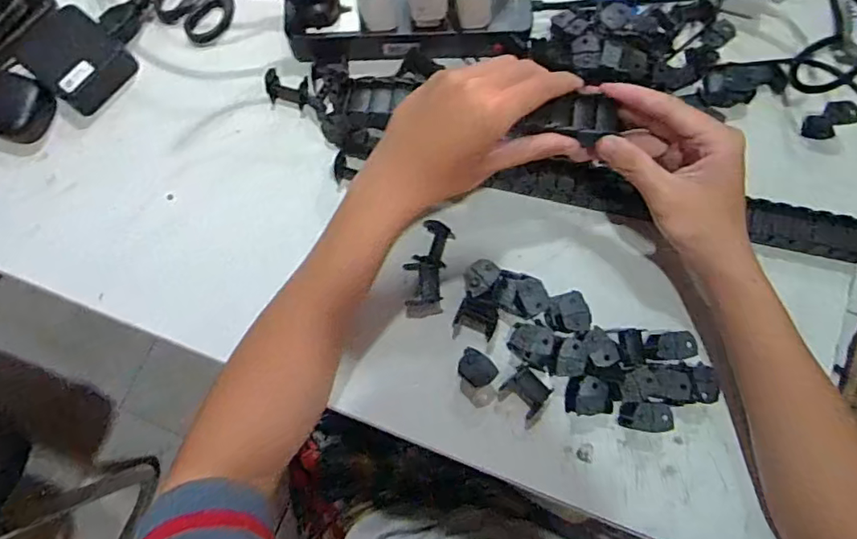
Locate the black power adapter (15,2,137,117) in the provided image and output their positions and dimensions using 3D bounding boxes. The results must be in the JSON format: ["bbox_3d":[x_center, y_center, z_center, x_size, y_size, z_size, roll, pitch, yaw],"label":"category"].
[{"bbox_3d":[-0.278,-0.168,0.436,0.068,0.031,0.061,42,81,8],"label":"black power adapter"}]

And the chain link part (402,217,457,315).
[{"bbox_3d":[-0.001,0.000,0.415,0.030,0.011,0.073,9,78,2],"label":"chain link part"}]

